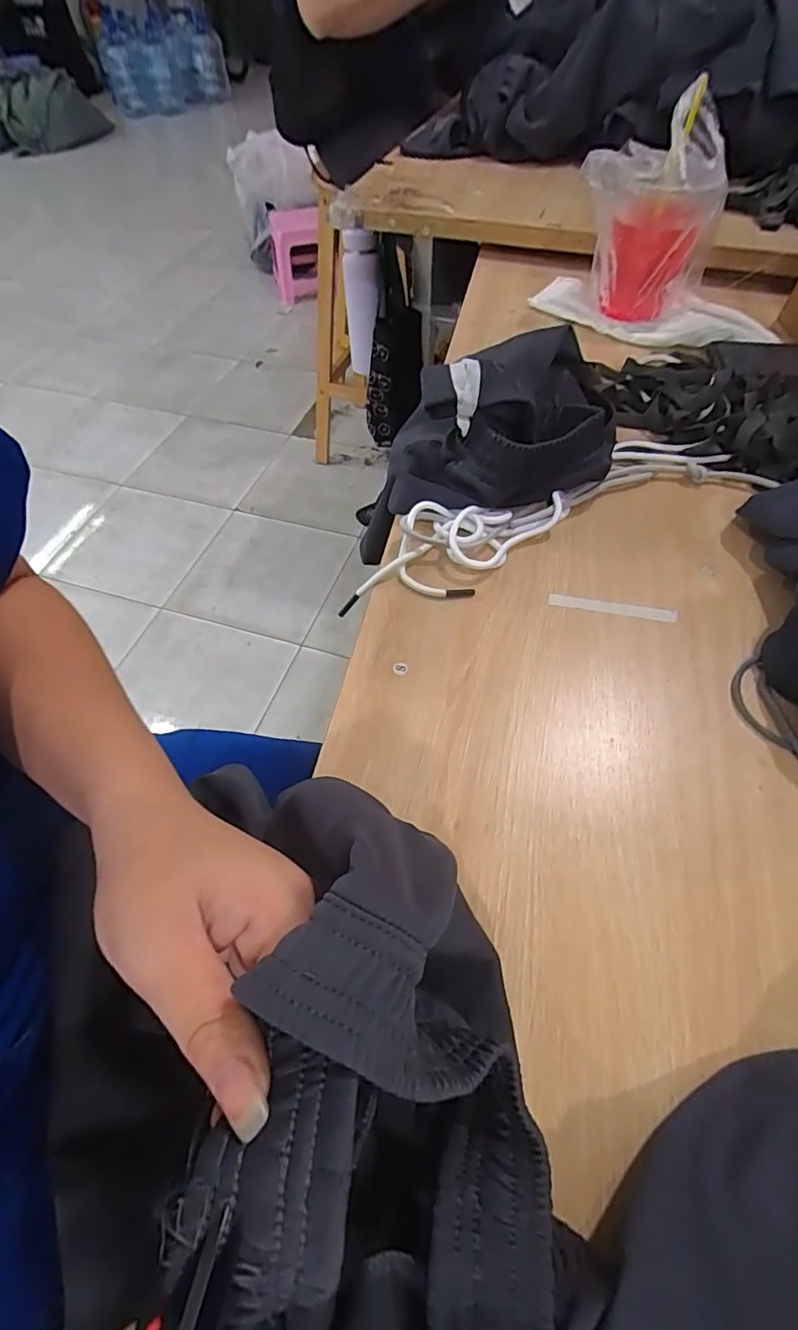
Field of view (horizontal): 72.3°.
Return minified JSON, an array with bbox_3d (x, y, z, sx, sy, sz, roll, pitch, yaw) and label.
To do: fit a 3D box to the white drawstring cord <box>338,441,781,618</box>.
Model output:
[{"bbox_3d":[0.133,-0.139,0.481,0.388,0.029,0.103,-22,58,-12],"label":"white drawstring cord"}]

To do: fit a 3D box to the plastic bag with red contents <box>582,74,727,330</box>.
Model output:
[{"bbox_3d":[0.293,-0.520,0.638,0.147,0.178,0.115,19,58,14],"label":"plastic bag with red contents"}]

